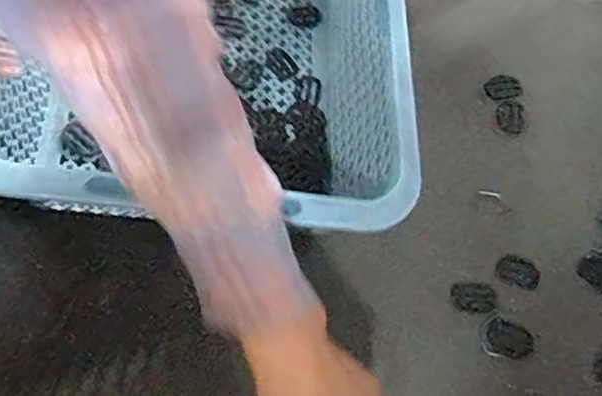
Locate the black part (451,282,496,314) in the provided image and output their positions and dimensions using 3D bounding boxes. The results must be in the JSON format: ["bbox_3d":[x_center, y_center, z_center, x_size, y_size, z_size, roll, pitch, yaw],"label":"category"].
[{"bbox_3d":[0.136,0.079,0.489,0.034,0.004,0.024,3,67,1],"label":"black part"}]

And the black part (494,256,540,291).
[{"bbox_3d":[0.177,0.060,0.501,0.035,0.004,0.026,16,68,7],"label":"black part"}]

